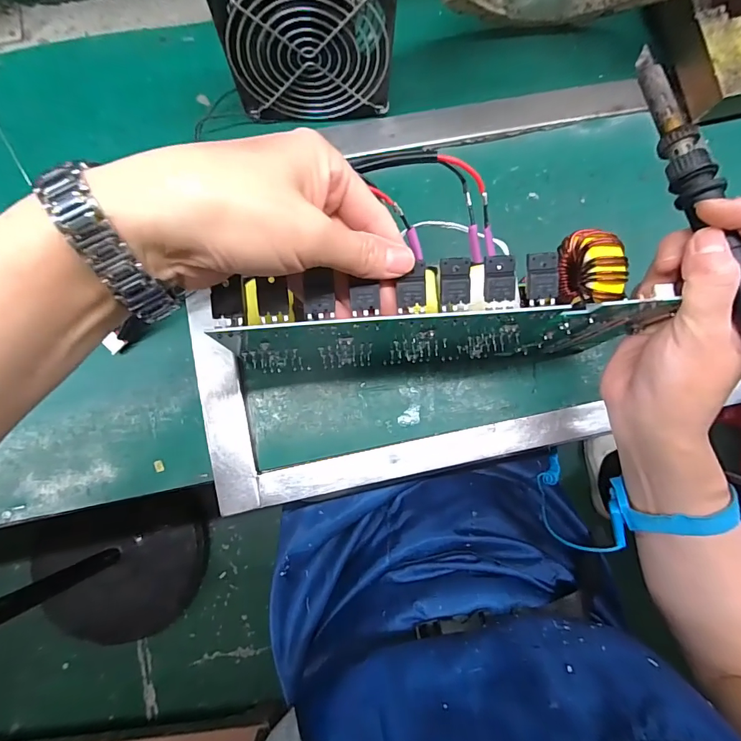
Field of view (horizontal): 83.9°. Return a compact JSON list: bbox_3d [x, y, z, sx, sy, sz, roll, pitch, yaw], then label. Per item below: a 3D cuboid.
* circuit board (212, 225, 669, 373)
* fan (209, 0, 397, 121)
[{"bbox_3d":[0.035,-0.039,0.265,0.236,0.134,0.050,-4,82,-2],"label":"circuit board"},{"bbox_3d":[-0.044,-0.243,0.299,0.116,0.120,0.047,-4,81,-2],"label":"fan"}]

